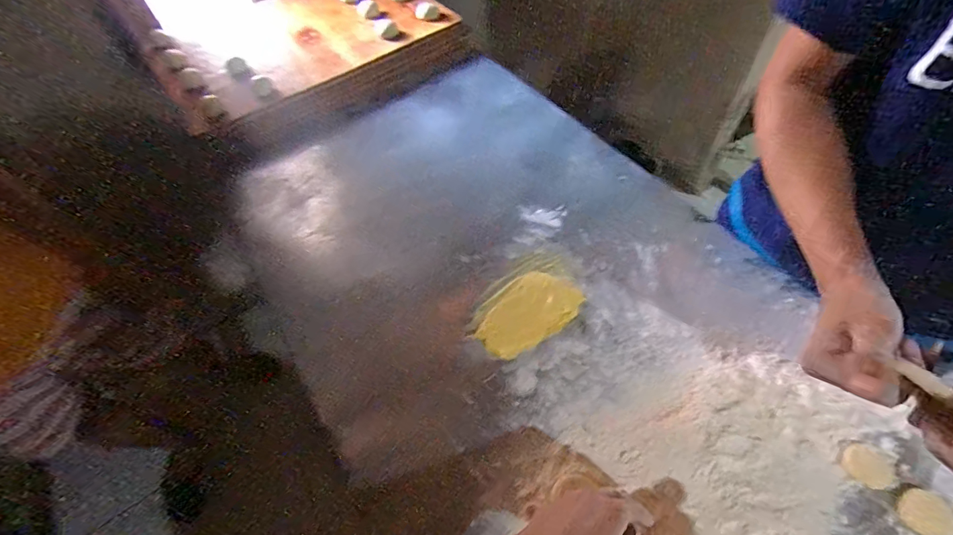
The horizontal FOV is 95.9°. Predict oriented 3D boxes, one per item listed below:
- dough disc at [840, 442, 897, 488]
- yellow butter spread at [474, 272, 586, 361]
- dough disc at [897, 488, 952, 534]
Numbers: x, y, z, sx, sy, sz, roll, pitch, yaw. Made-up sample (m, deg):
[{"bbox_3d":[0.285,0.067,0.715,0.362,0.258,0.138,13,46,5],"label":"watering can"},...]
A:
[{"bbox_3d":[0.432,0.218,0.473,0.047,0.004,0.043,-2,54,3],"label":"dough disc"},{"bbox_3d":[0.071,0.064,0.591,0.147,0.014,0.085,-36,60,-20],"label":"yellow butter spread"},{"bbox_3d":[0.464,0.256,0.441,0.049,0.006,0.044,-32,58,-17],"label":"dough disc"}]

